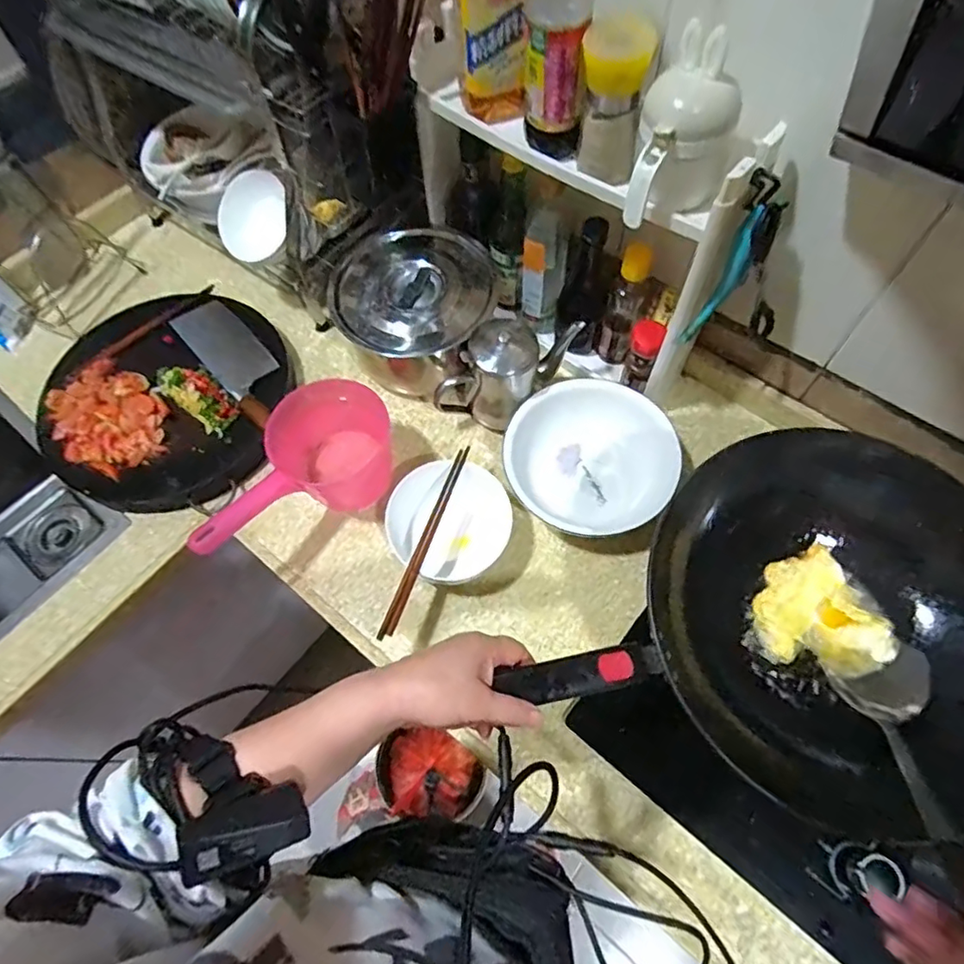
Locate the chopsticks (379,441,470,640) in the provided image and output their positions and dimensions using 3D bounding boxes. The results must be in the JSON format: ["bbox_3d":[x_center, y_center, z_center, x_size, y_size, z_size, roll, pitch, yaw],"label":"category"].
[{"bbox_3d":[-0.065,0.064,0.679,0.016,0.014,0.246,18,67,11],"label":"chopsticks"}]

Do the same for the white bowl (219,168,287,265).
[{"bbox_3d":[-0.318,-0.370,0.812,0.115,0.086,0.054,-52,34,5],"label":"white bowl"}]

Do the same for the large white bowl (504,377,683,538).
[{"bbox_3d":[0.141,-0.028,0.748,0.204,0.074,0.192,-1,65,3],"label":"large white bowl"}]

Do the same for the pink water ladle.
[{"bbox_3d":[-0.228,-0.014,0.709,0.240,0.155,0.113,-37,68,-14],"label":"pink water ladle"}]

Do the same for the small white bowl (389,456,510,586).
[{"bbox_3d":[-0.038,0.049,0.724,0.136,0.064,0.142,-1,65,3],"label":"small white bowl"}]

